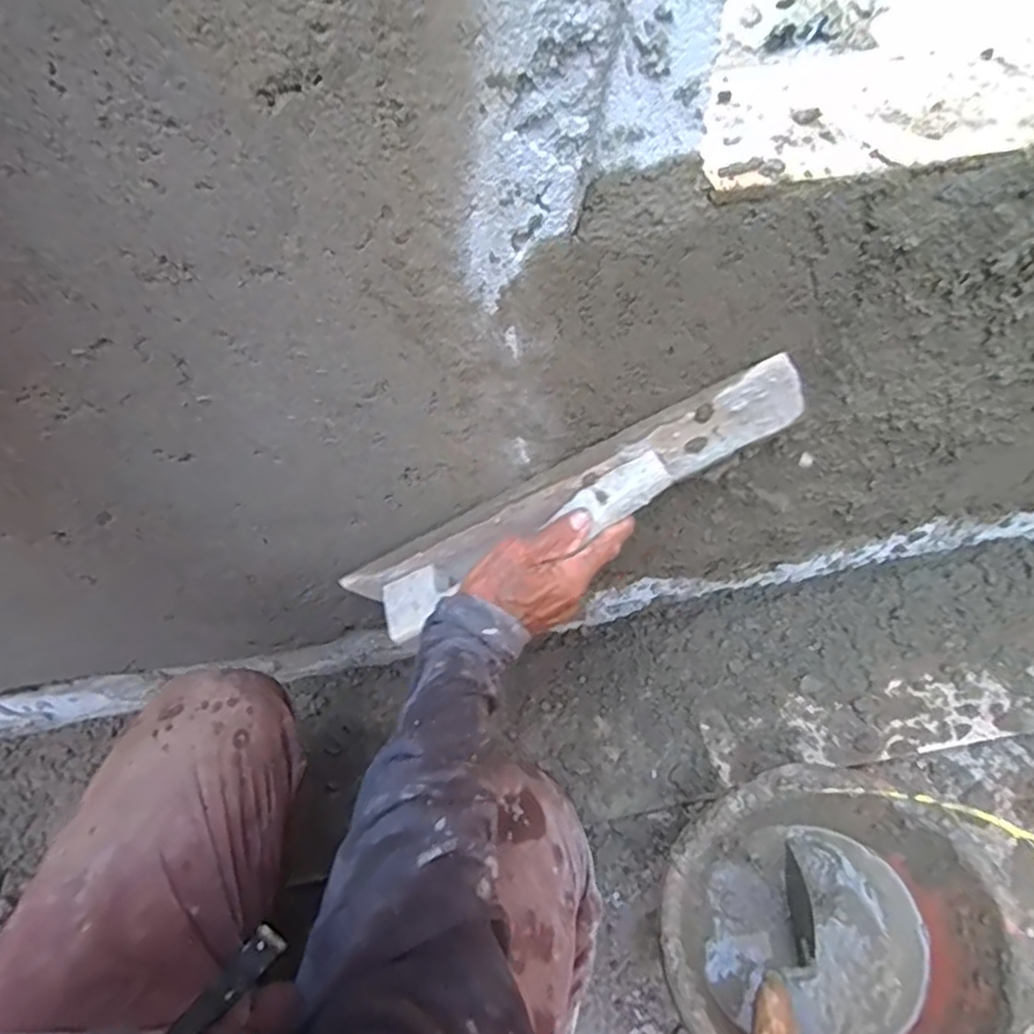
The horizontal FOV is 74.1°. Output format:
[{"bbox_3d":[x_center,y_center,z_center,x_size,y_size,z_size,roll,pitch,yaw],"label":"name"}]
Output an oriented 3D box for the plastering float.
[{"bbox_3d":[0.043,0.001,0.579,0.405,0.083,0.056,-27,59,17],"label":"plastering float"}]

